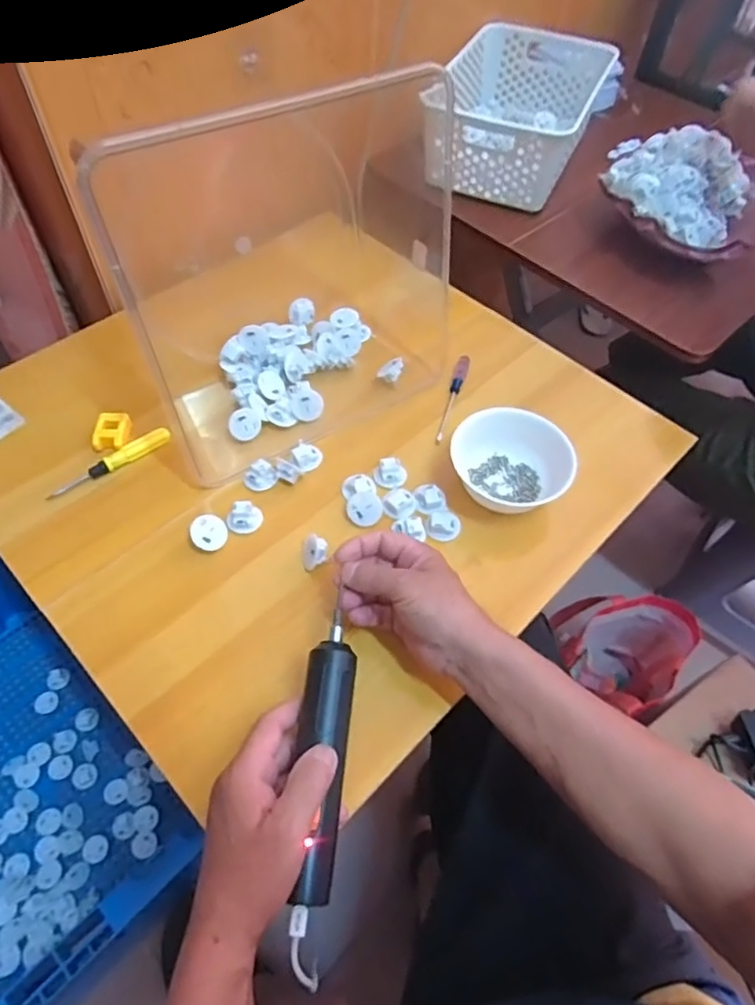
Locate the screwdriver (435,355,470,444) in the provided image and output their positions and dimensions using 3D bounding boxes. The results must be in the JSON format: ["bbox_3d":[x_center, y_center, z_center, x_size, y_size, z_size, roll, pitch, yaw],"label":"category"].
[{"bbox_3d":[0.082,-0.115,0.664,0.015,0.016,0.124,17,57,8],"label":"screwdriver"}]

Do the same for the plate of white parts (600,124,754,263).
[{"bbox_3d":[0.383,-0.399,0.767,0.185,0.064,0.211,22,58,11],"label":"plate of white parts"}]

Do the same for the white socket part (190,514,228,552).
[{"bbox_3d":[-0.153,0.028,0.548,0.031,0.017,0.032,2,56,-2],"label":"white socket part"}]

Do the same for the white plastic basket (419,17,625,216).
[{"bbox_3d":[0.196,-0.559,0.866,0.211,0.103,0.307,22,58,11],"label":"white plastic basket"}]

